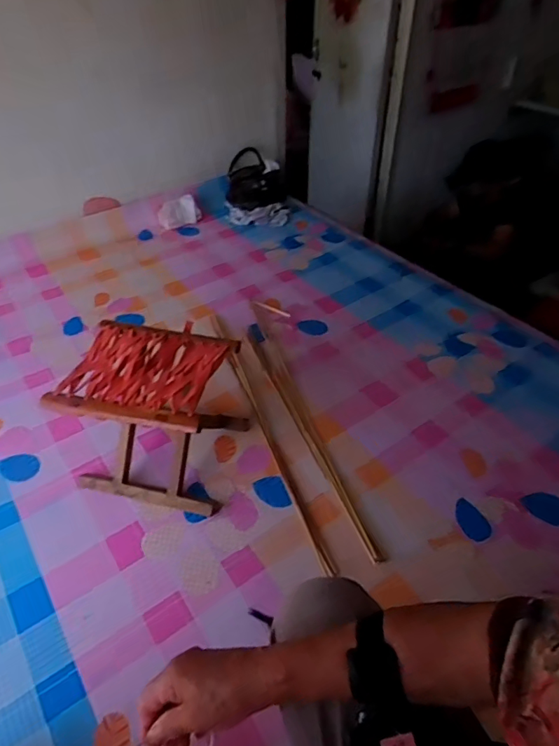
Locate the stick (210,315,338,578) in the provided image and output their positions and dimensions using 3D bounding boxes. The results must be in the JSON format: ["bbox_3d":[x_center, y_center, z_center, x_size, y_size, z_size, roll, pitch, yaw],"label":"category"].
[{"bbox_3d":[-0.044,0.105,1.141,0.025,0.011,0.796,-15,47,-15],"label":"stick"}]

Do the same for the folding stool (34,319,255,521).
[{"bbox_3d":[-0.246,0.088,0.989,0.281,0.268,0.255,11,46,11],"label":"folding stool"}]

